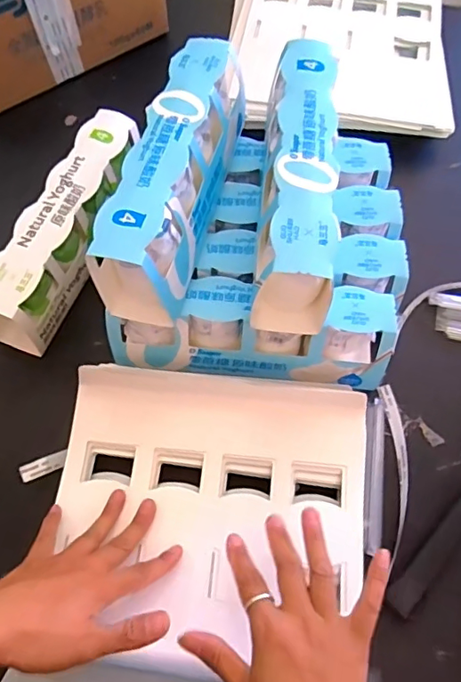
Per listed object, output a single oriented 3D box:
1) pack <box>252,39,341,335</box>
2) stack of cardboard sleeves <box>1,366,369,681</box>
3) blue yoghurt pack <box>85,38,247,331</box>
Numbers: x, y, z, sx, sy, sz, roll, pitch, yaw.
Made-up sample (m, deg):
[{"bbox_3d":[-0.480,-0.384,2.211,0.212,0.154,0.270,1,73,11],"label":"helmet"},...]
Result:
[{"bbox_3d":[0.060,-0.138,0.483,0.060,0.091,0.298,5,65,1],"label":"pack"},{"bbox_3d":[-0.024,0.186,0.459,0.278,0.041,0.325,7,65,2],"label":"stack of cardboard sleeves"},{"bbox_3d":[-0.051,-0.154,0.498,0.071,0.106,0.266,13,65,5],"label":"blue yoghurt pack"}]

